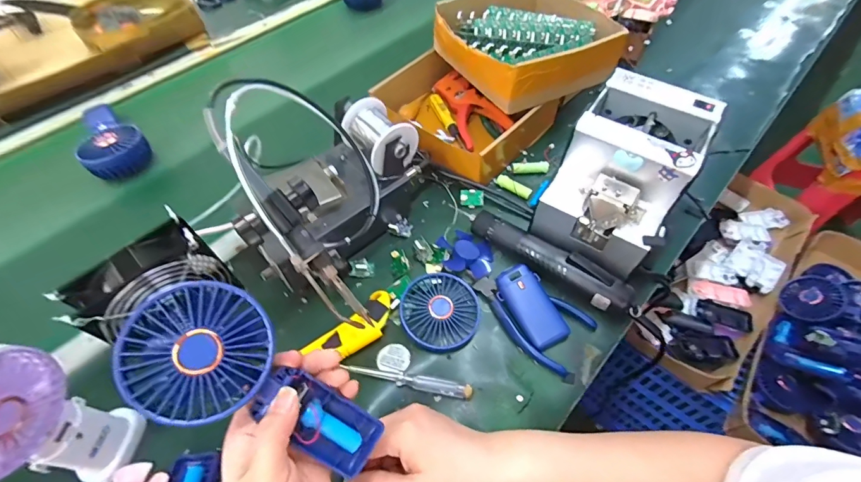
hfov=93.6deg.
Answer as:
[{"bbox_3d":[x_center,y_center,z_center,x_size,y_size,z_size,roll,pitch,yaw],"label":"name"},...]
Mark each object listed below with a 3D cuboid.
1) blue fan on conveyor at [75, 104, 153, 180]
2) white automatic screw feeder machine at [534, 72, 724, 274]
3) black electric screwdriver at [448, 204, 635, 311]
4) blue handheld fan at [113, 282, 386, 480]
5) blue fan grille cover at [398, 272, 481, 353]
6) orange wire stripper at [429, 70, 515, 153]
[{"bbox_3d":[-0.498,-0.161,0.615,0.192,0.036,0.083,38,64,25],"label":"blue fan on conveyor"},{"bbox_3d":[0.217,-0.072,0.470,0.124,0.147,0.177,26,59,19],"label":"white automatic screw feeder machine"},{"bbox_3d":[0.125,0.013,0.476,0.228,0.037,0.041,29,61,21],"label":"black electric screwdriver"},{"bbox_3d":[-0.114,0.104,0.279,0.185,0.030,0.080,44,57,-22],"label":"blue handheld fan"},{"bbox_3d":[0.011,0.077,0.447,0.085,0.020,0.085,-28,58,-17],"label":"blue fan grille cover"},{"bbox_3d":[0.057,-0.216,0.643,0.081,0.025,0.142,-26,61,4],"label":"orange wire stripper"}]

